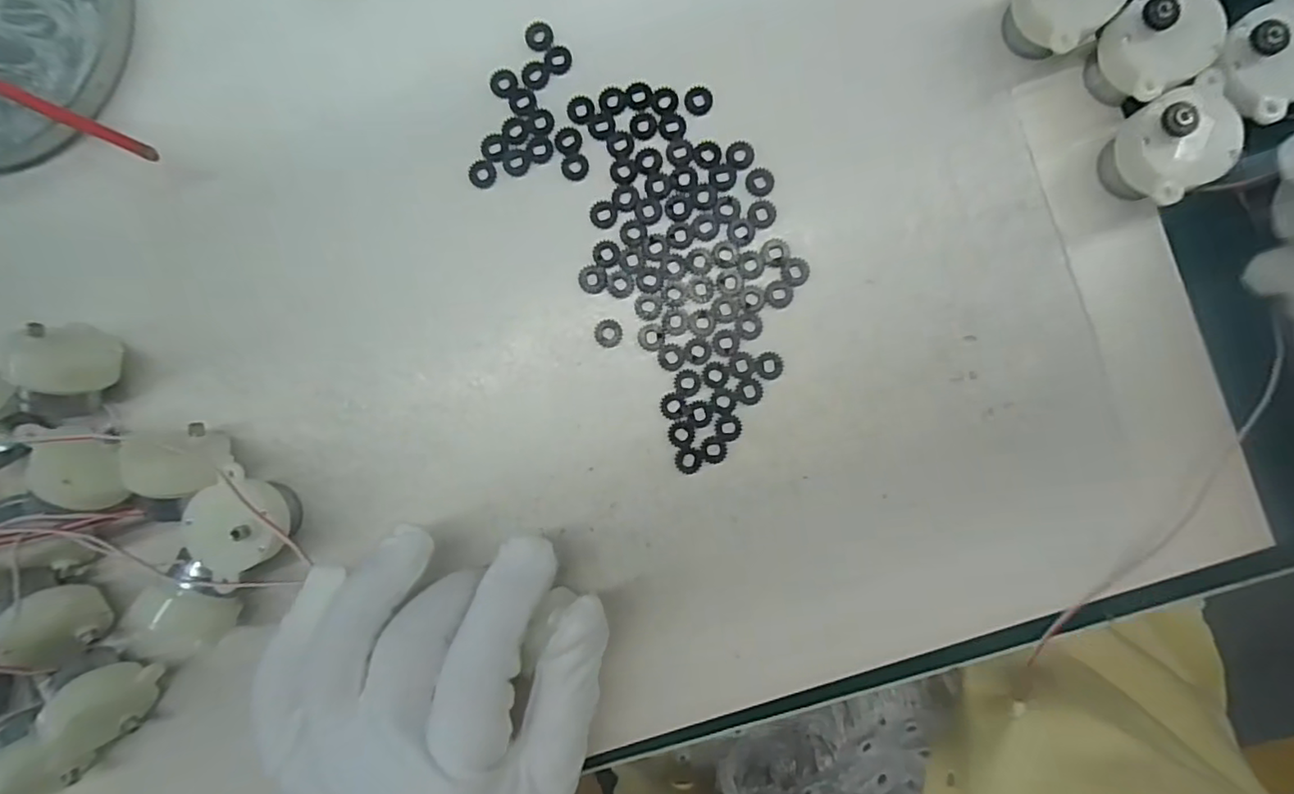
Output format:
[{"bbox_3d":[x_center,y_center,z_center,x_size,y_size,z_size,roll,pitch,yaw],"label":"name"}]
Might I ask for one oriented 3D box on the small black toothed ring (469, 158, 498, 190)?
[{"bbox_3d":[-0.064,-0.087,0.230,0.011,0.004,0.011,0,91,3],"label":"small black toothed ring"}]

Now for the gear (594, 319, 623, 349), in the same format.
[{"bbox_3d":[-0.015,-0.025,0.228,0.011,0.004,0.011,0,91,3],"label":"gear"}]

